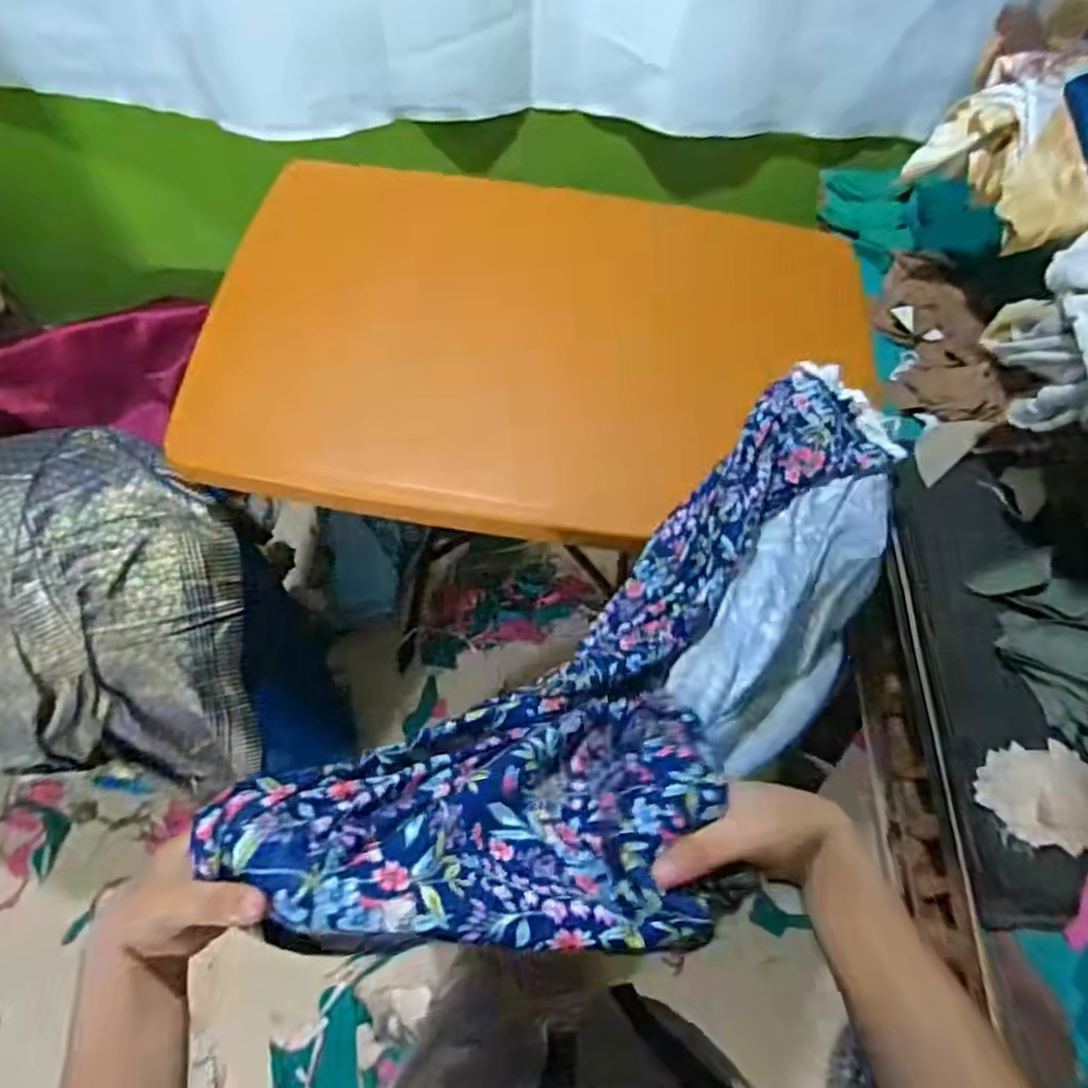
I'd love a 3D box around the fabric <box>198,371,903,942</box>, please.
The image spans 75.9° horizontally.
[{"bbox_3d":[0.116,0.074,0.548,0.198,0.145,0.683,40,45,18],"label":"fabric"}]

